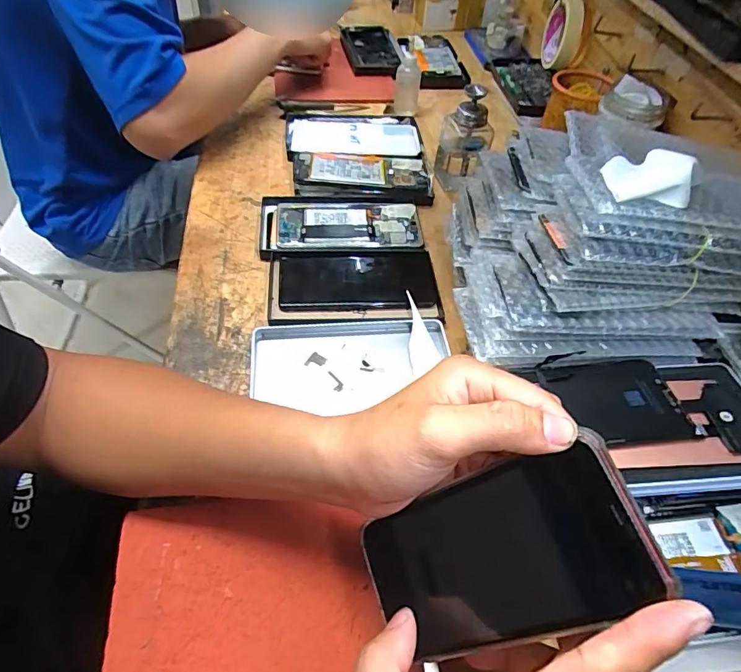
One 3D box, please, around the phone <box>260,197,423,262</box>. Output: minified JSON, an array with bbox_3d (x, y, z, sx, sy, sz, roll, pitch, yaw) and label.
[{"bbox_3d":[-0.035,-0.129,0.536,0.183,0.014,0.098,-2,54,-3],"label":"phone"}]

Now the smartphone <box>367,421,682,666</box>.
[{"bbox_3d":[0.059,0.110,0.230,0.006,0.148,0.075,11,49,-50],"label":"smartphone"}]

